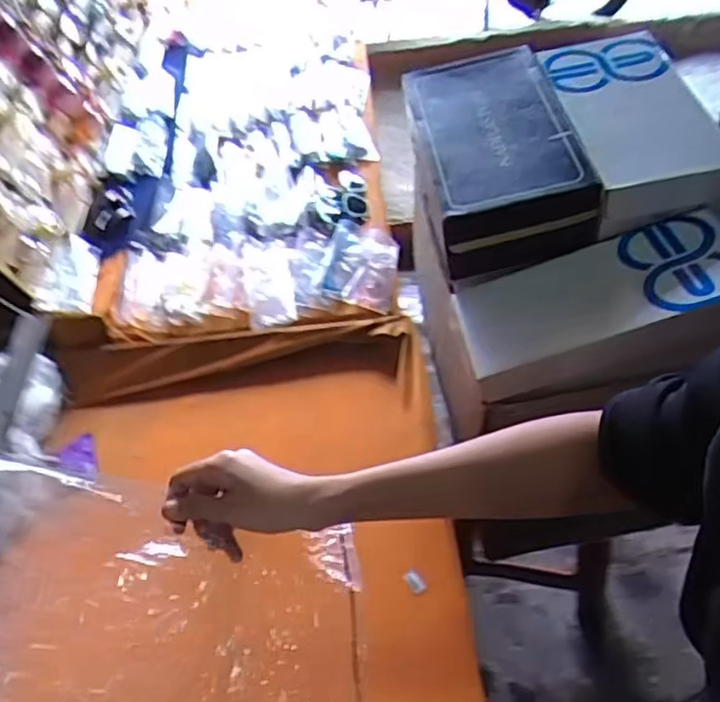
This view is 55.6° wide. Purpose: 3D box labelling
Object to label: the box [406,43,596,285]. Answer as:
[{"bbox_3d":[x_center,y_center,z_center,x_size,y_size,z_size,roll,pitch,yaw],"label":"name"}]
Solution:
[{"bbox_3d":[0.151,-0.223,0.788,0.152,0.104,0.271,-8,48,-1],"label":"box"}]

